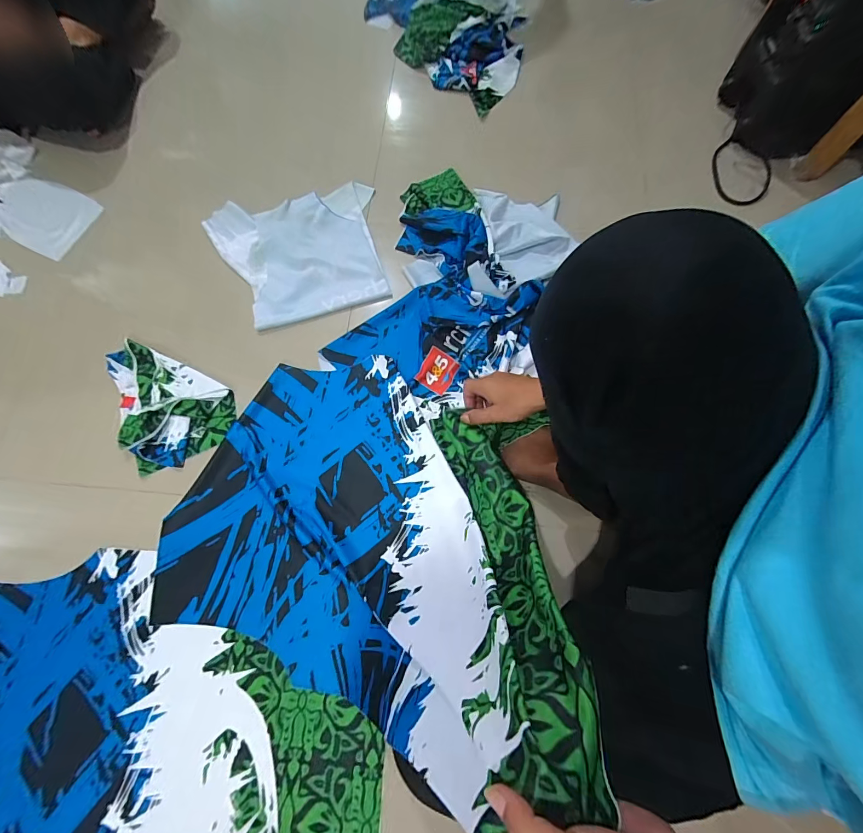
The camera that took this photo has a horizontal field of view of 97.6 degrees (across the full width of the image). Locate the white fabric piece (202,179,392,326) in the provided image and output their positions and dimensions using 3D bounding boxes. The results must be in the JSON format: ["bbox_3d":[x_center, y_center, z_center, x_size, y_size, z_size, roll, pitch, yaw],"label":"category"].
[{"bbox_3d":[-0.278,-0.337,0.778,0.333,0.029,0.300,-13,72,-3],"label":"white fabric piece"}]

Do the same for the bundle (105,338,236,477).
[{"bbox_3d":[-0.498,-0.021,0.676,0.271,0.032,0.181,31,75,11],"label":"bundle"}]

